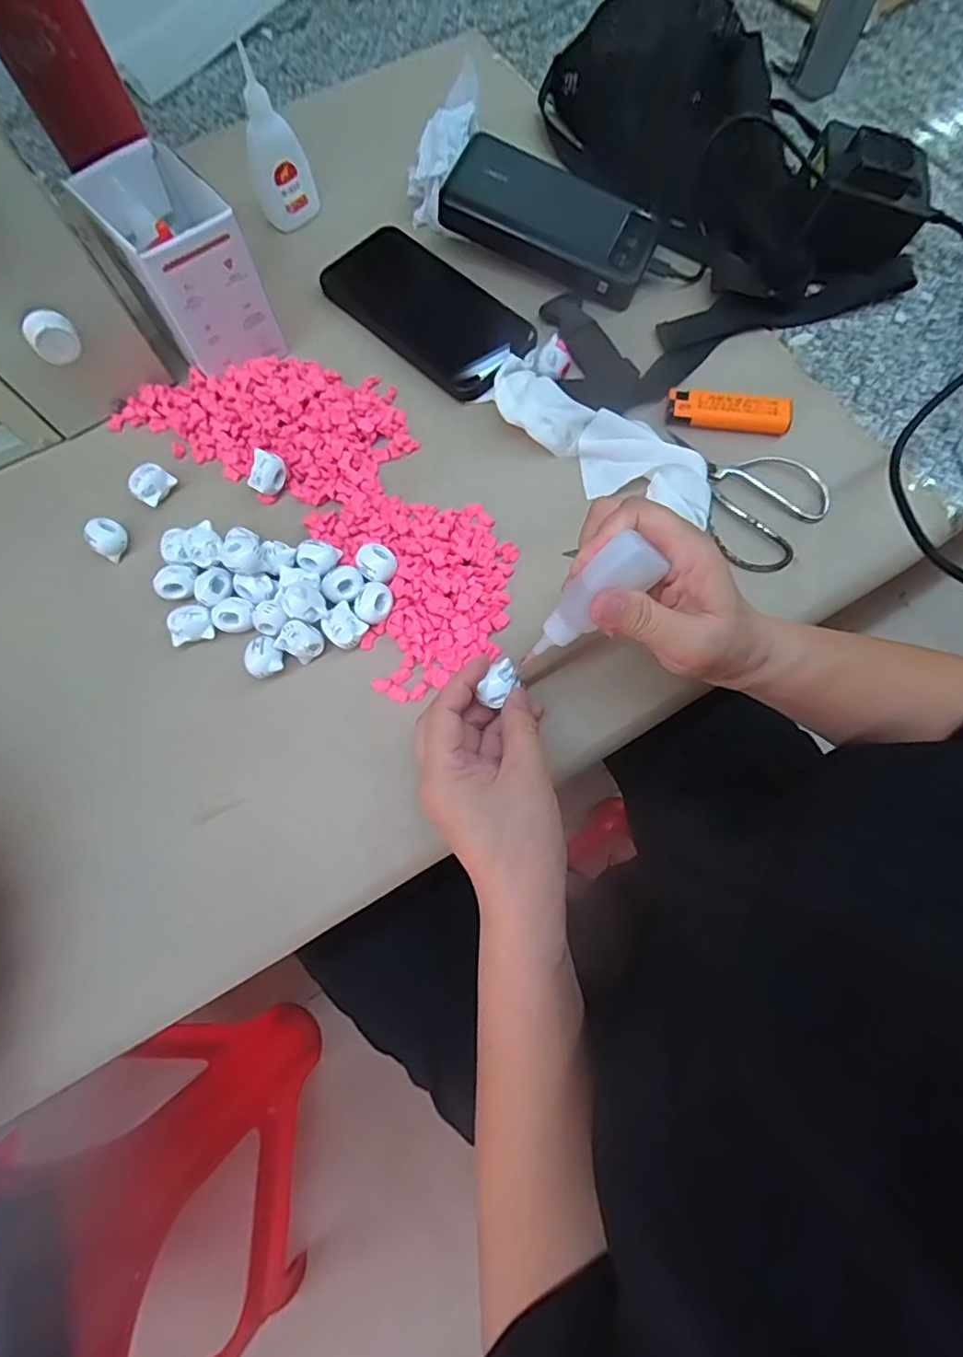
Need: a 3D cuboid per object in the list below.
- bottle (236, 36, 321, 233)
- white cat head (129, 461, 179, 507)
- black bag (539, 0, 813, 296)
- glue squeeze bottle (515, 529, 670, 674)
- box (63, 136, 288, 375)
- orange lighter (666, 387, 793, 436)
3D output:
[{"bbox_3d":[-0.152,-0.387,0.415,0.043,0.082,0.025,-32,74,-10],"label":"bottle"},{"bbox_3d":[-0.219,-0.130,0.371,0.018,0.015,0.025,32,76,10],"label":"white cat head"},{"bbox_3d":[0.168,-0.421,0.427,0.121,0.069,0.290,-37,76,-9],"label":"black bag"},{"bbox_3d":[0.048,-0.032,0.269,0.024,0.086,0.021,-17,67,-47],"label":"glue squeeze bottle"},{"bbox_3d":[-0.195,-0.270,0.370,0.076,0.088,0.092,-33,75,-8],"label":"box"},{"bbox_3d":[0.167,-0.182,0.378,0.080,0.013,0.023,11,74,5],"label":"orange lighter"}]

